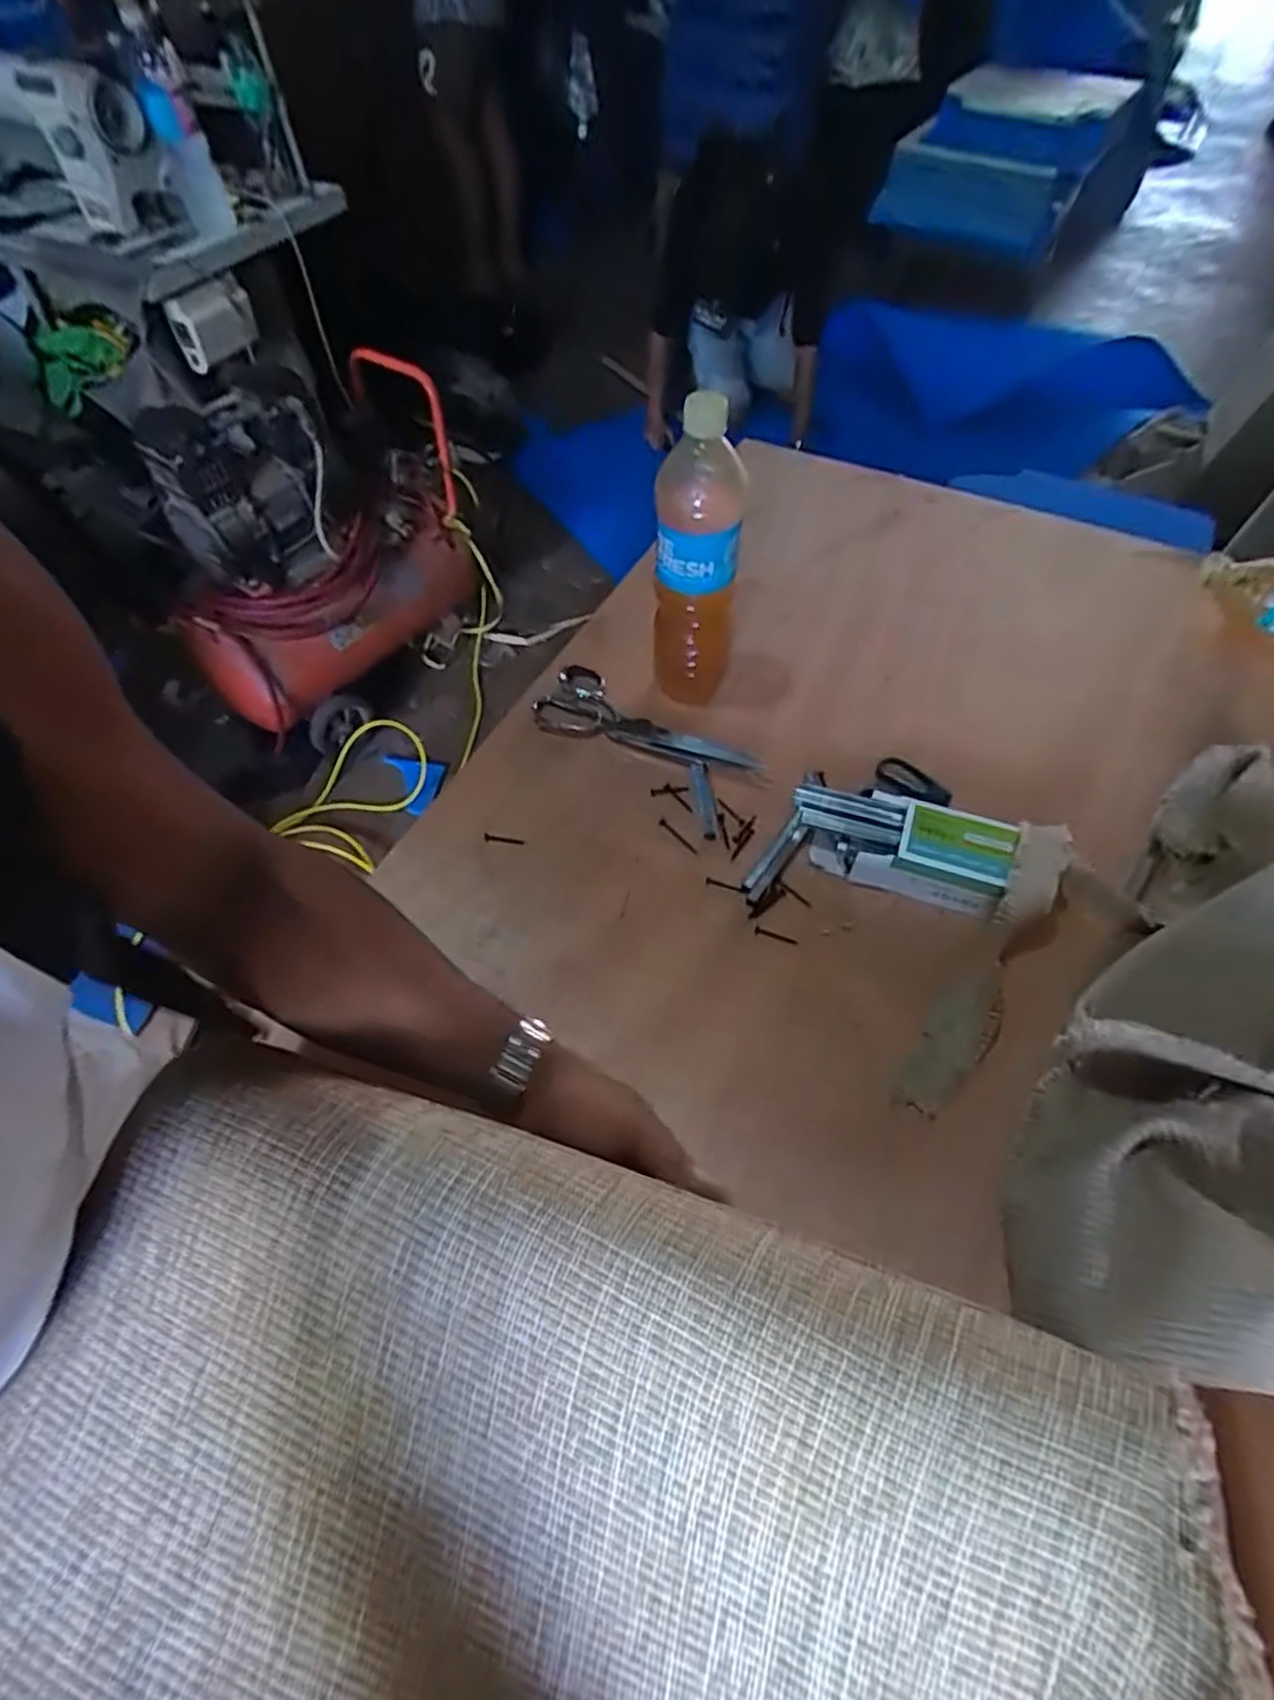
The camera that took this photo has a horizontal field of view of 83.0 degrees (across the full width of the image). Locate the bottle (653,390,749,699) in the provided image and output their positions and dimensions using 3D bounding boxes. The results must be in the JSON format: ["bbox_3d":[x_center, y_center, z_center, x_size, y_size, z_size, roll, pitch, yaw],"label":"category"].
[{"bbox_3d":[0.055,-0.249,0.652,0.079,0.269,0.077,1,58,1],"label":"bottle"}]

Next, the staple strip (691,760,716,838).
[{"bbox_3d":[0.064,-0.047,0.674,0.014,0.007,0.084,-6,58,-3],"label":"staple strip"}]

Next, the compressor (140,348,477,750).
[{"bbox_3d":[-0.641,-0.633,1.498,0.344,0.559,0.708,27,62,17],"label":"compressor"}]

